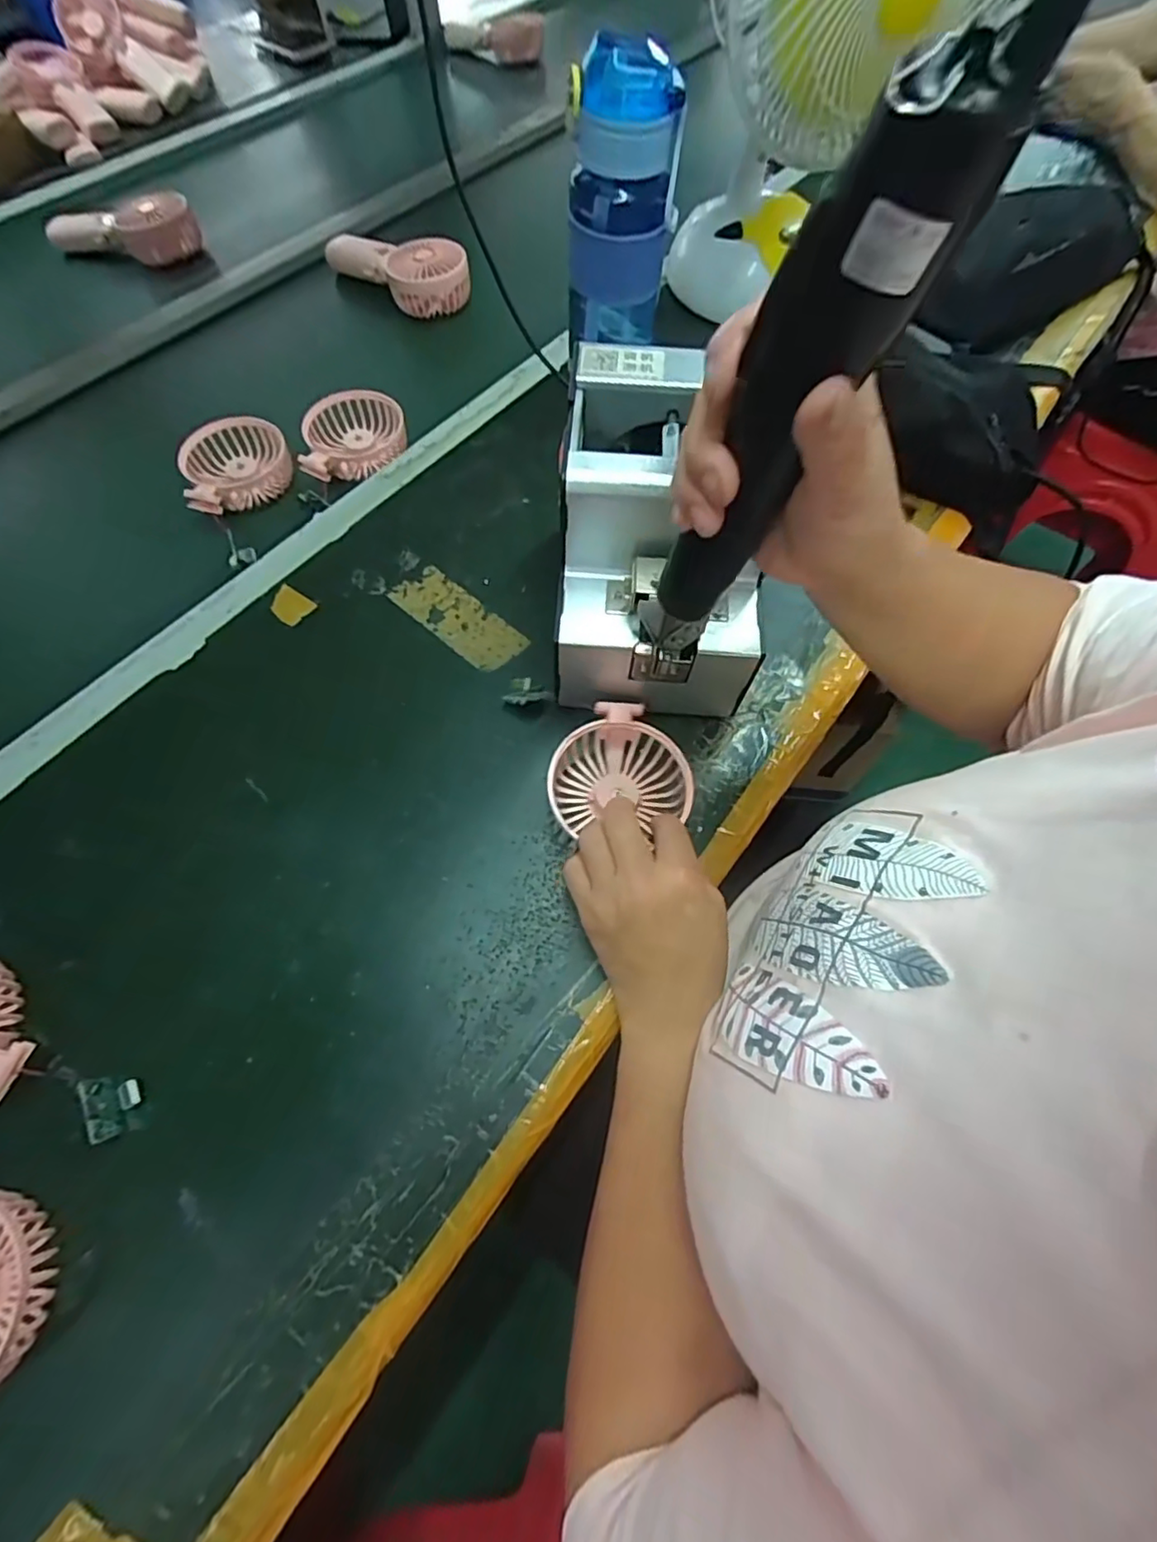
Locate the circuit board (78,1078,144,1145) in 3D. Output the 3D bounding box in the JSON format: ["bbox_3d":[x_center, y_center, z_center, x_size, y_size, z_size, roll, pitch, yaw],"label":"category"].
[{"bbox_3d":[-0.245,0.176,0.315,0.024,0.006,0.031,-11,55,-43],"label":"circuit board"}]

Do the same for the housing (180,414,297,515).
[{"bbox_3d":[-0.302,-0.271,0.532,0.088,0.035,0.090,0,66,-1],"label":"housing"}]

